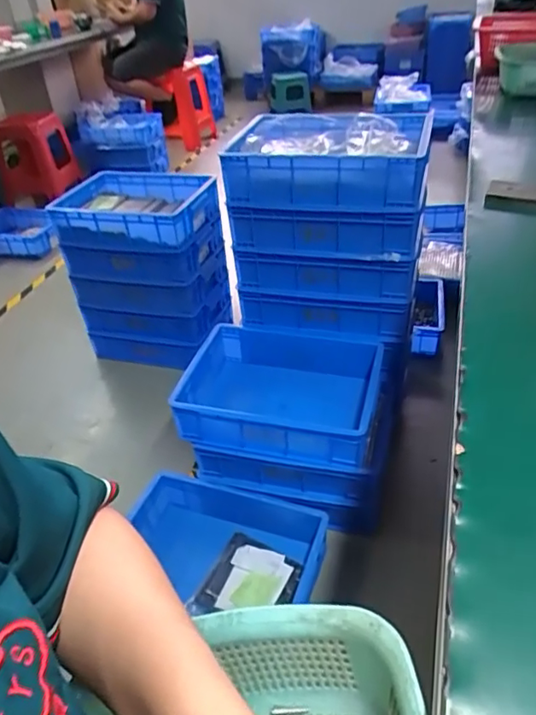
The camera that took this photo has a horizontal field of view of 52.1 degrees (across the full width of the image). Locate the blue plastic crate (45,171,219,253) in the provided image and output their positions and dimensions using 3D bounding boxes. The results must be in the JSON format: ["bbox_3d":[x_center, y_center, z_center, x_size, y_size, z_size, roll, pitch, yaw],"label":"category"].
[{"bbox_3d":[-0.394,-0.425,1.591,0.447,0.117,0.310,5,38,14],"label":"blue plastic crate"}]

